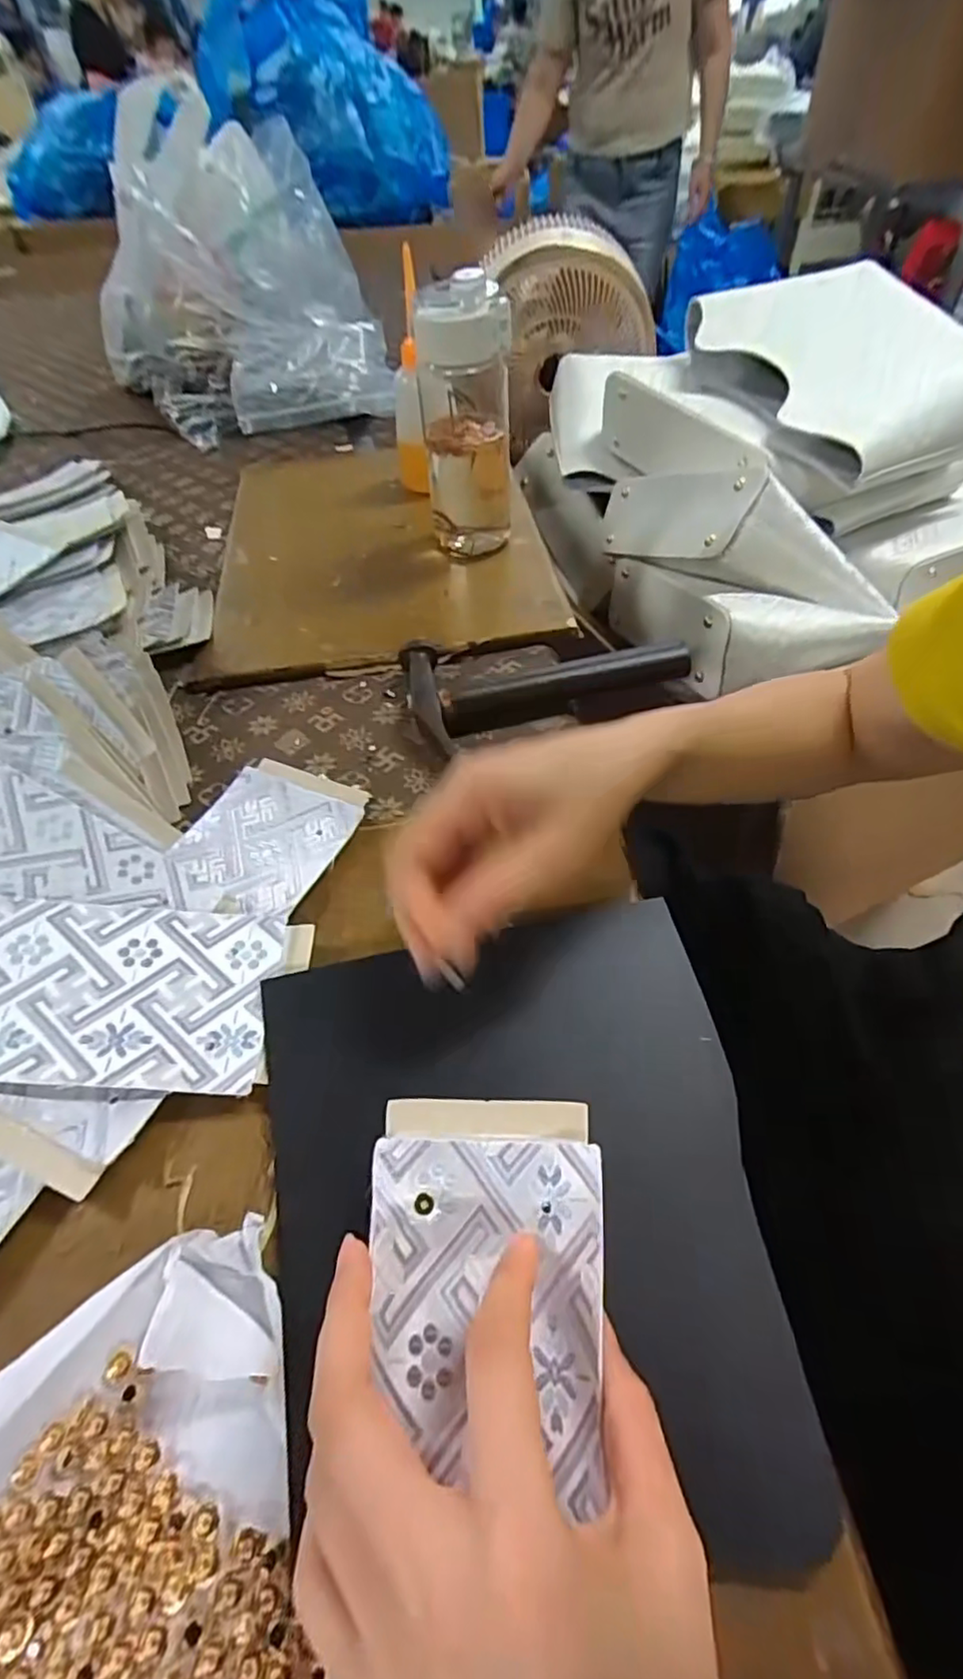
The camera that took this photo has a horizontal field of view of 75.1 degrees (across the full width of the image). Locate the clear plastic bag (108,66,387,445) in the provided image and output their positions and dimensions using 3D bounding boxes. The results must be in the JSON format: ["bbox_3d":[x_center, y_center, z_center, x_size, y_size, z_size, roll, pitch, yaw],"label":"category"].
[{"bbox_3d":[-0.288,-0.640,0.727,0.319,0.264,0.345,-18,54,-11],"label":"clear plastic bag"}]

